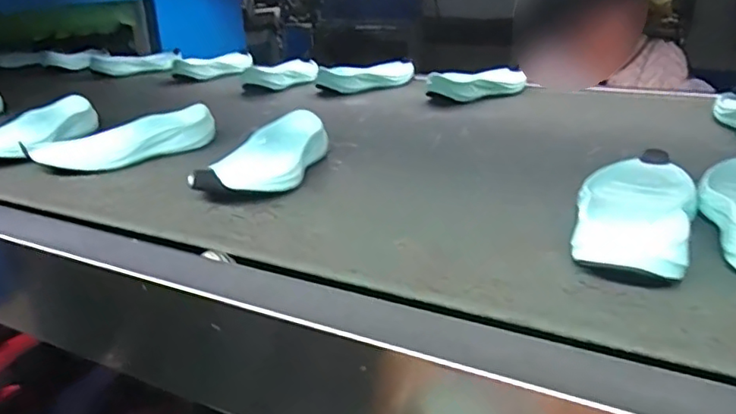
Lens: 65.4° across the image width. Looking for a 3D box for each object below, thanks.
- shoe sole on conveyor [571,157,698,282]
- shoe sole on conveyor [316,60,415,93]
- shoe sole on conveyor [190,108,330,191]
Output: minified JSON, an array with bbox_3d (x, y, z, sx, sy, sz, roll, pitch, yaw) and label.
[{"bbox_3d":[0.204,0.006,0.441,0.080,0.030,0.192,11,26,29],"label":"shoe sole on conveyor"},{"bbox_3d":[0.007,-0.229,1.007,0.194,0.036,0.076,-17,26,-31],"label":"shoe sole on conveyor"},{"bbox_3d":[-0.097,-0.049,0.568,0.078,0.044,0.184,4,23,16],"label":"shoe sole on conveyor"}]

